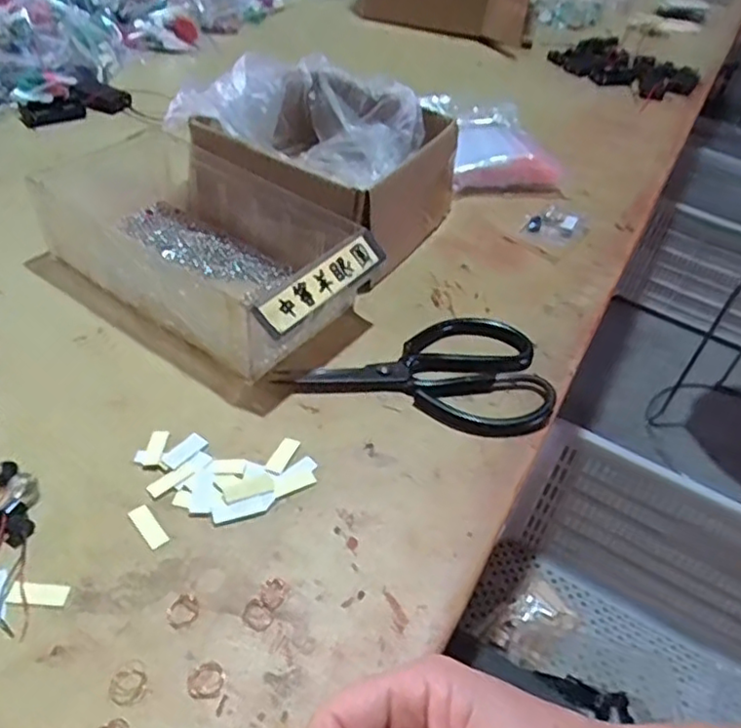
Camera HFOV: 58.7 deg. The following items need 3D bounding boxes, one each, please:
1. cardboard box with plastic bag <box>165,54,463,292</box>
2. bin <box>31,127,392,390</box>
[{"bbox_3d":[-0.033,-0.178,0.571,0.197,0.102,0.187,28,47,21],"label":"cardboard box with plastic bag"},{"bbox_3d":[-0.138,-0.093,0.494,0.278,0.068,0.131,30,48,22],"label":"bin"}]

